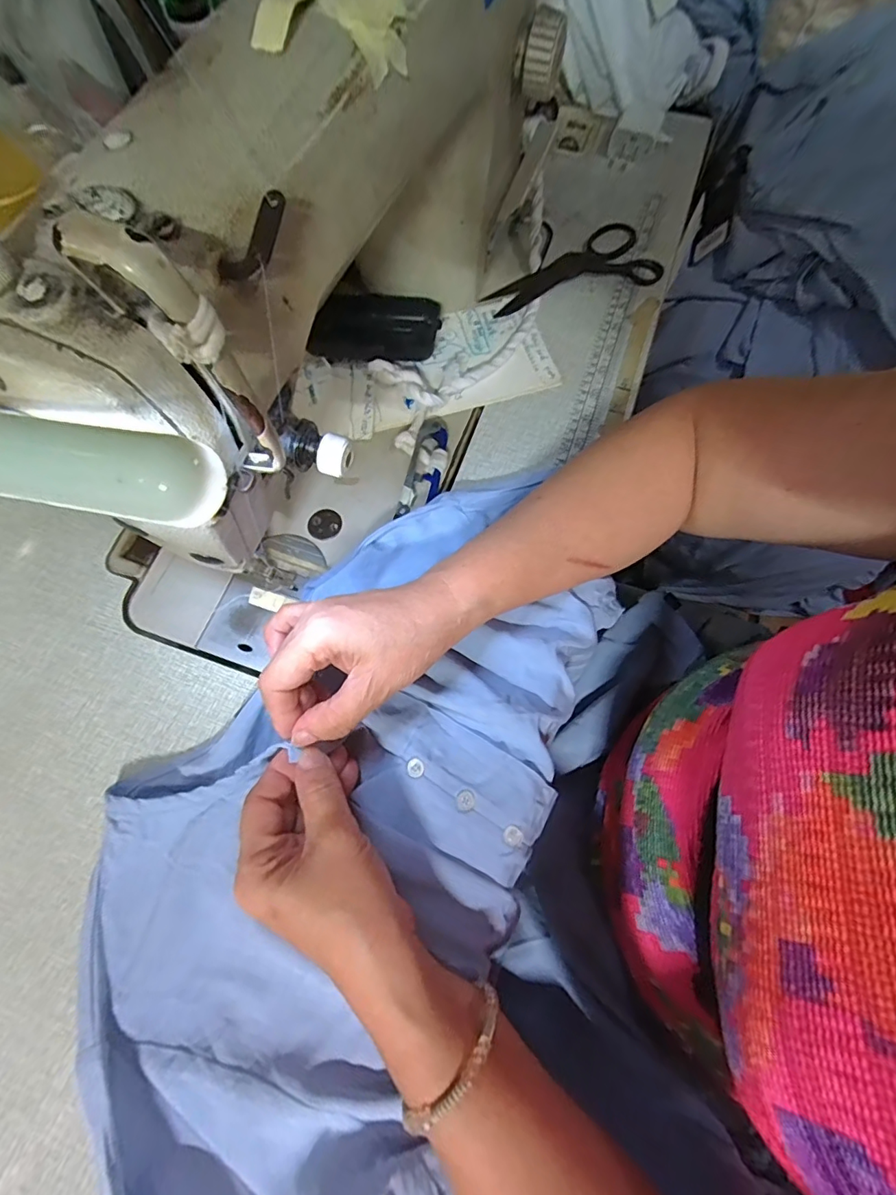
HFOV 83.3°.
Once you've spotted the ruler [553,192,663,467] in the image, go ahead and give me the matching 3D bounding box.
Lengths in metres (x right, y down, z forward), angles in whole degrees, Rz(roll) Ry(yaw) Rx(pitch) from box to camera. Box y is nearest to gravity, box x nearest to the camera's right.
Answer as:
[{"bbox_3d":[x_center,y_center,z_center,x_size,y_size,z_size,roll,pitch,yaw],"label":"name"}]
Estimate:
[{"bbox_3d":[0.150,-0.244,0.438,0.024,0.004,0.327,19,72,8],"label":"ruler"}]

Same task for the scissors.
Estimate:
[{"bbox_3d":[0.107,-0.297,0.449,0.161,0.008,0.075,-18,71,-5],"label":"scissors"}]

